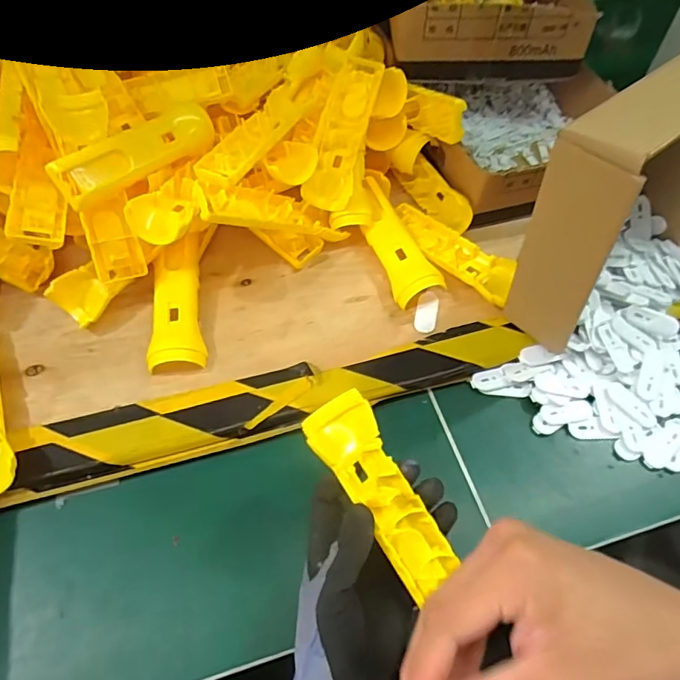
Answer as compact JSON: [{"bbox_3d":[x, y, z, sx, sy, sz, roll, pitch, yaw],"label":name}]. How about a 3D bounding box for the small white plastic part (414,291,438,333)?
[{"bbox_3d":[0.085,-0.027,0.482,0.021,0.004,0.048,13,61,5],"label":"small white plastic part"}]

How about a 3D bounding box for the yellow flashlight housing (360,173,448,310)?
[{"bbox_3d":[0.051,-0.103,0.513,0.045,0.022,0.144,-21,64,-14],"label":"yellow flashlight housing"}]

